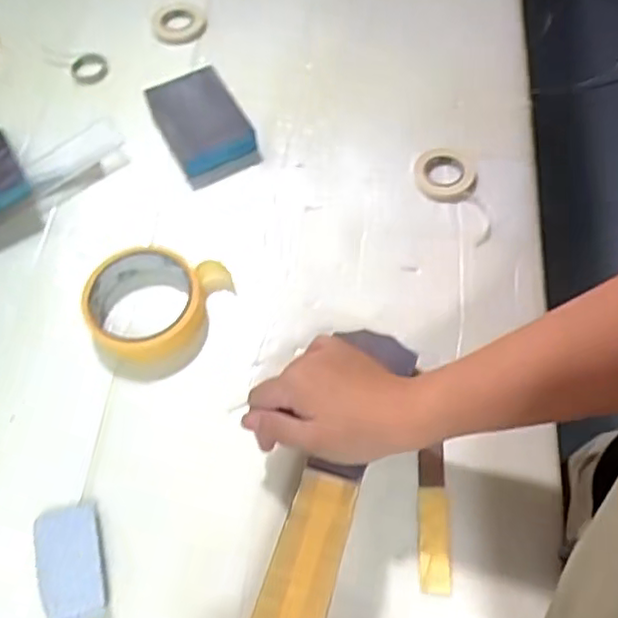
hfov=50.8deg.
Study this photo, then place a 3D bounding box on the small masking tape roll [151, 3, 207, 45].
[{"bbox_3d":[-0.134,-0.293,0.666,0.054,0.019,0.045,-11,62,-3],"label":"small masking tape roll"}]

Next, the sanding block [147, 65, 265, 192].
[{"bbox_3d":[-0.097,-0.168,0.588,0.071,0.033,0.105,-26,64,-10],"label":"sanding block"}]

